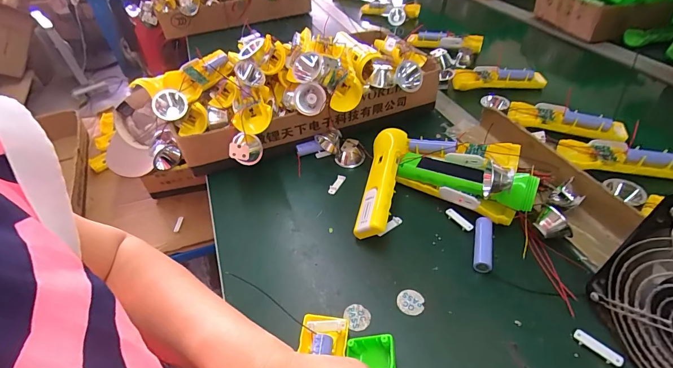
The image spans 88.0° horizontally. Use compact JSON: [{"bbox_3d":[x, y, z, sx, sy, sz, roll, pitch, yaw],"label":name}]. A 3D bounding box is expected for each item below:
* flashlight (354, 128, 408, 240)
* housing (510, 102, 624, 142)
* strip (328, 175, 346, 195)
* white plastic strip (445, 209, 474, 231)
[{"bbox_3d":[0.058,-0.004,0.451,0.040,0.051,0.167,9,46,15],"label":"flashlight"},{"bbox_3d":[0.362,-0.098,0.546,0.167,0.034,0.040,11,46,16],"label":"housing"},{"bbox_3d":[0.000,0.001,0.481,0.012,0.009,0.034,18,48,23],"label":"strip"},{"bbox_3d":[0.148,0.043,0.420,0.009,0.006,0.037,-27,48,-21],"label":"white plastic strip"}]

